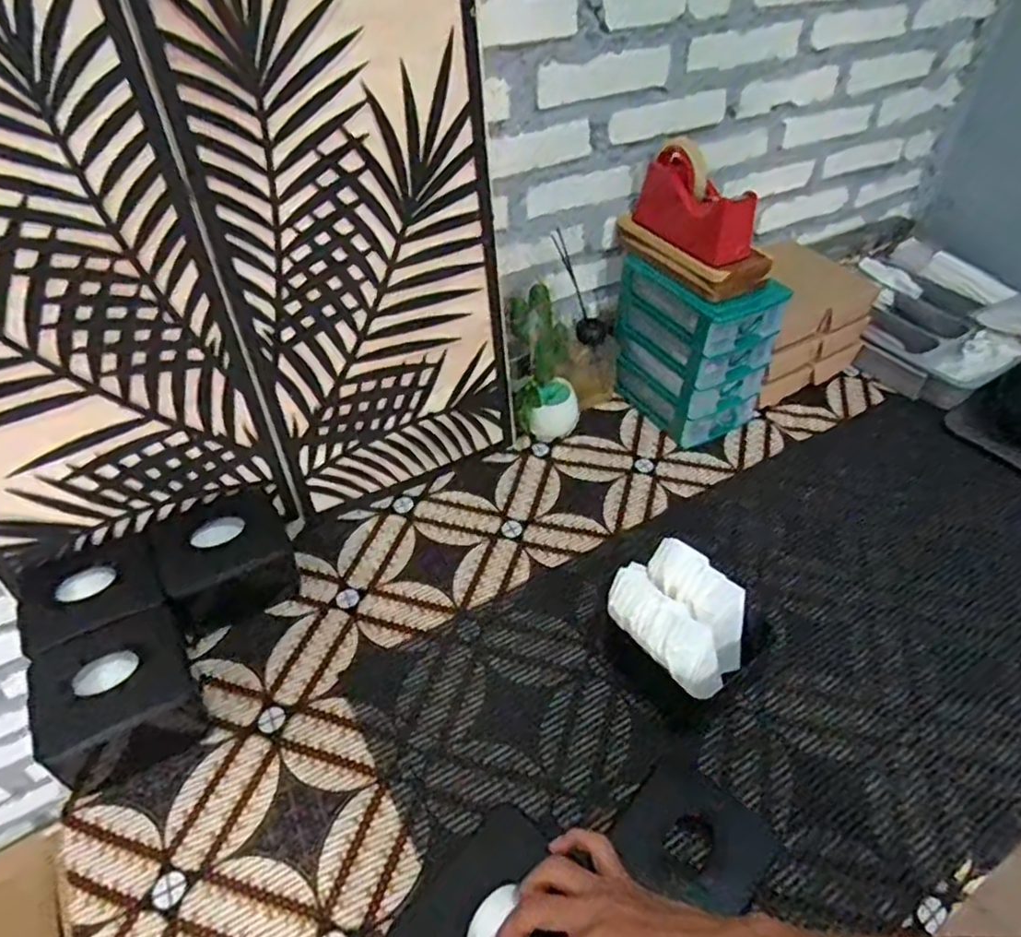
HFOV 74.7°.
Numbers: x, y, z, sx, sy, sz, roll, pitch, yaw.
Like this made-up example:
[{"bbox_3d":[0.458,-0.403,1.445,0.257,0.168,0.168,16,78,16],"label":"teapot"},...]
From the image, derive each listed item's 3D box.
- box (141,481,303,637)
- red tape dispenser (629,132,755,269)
[{"bbox_3d":[-0.317,0.097,0.744,0.132,0.094,0.120,-26,49,-24],"label":"box"},{"bbox_3d":[0.228,-0.331,0.833,0.065,0.100,0.166,-20,47,-19],"label":"red tape dispenser"}]

